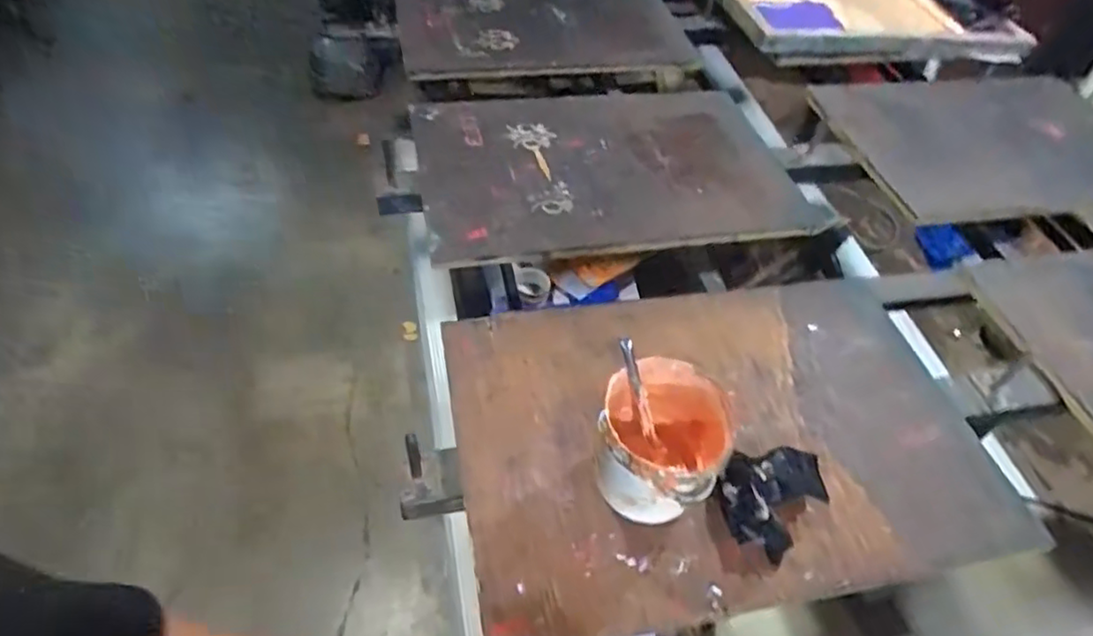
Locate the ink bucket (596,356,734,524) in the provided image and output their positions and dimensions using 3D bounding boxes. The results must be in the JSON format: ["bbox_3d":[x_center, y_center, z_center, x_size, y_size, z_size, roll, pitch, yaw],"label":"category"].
[{"bbox_3d":[0.109,0.126,0.645,0.117,0.123,0.124,4,47,-4],"label":"ink bucket"}]

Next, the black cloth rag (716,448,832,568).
[{"bbox_3d":[0.228,0.181,0.665,0.096,0.046,0.117,30,51,20],"label":"black cloth rag"}]

